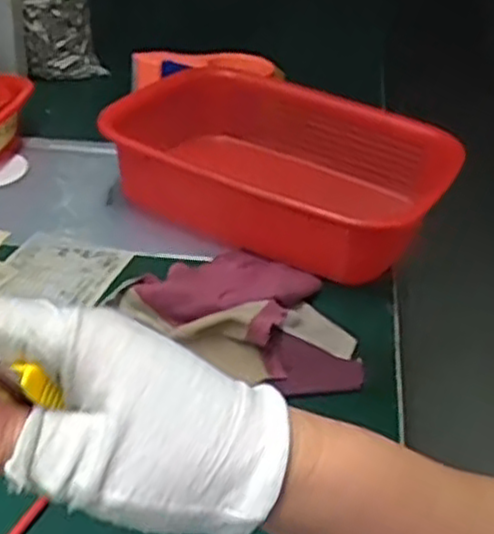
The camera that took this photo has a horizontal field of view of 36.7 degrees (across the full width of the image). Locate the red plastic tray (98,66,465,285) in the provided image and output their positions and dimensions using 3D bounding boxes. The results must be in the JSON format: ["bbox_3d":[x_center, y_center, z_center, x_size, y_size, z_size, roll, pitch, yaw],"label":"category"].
[{"bbox_3d":[0.024,-0.077,0.687,0.281,0.113,0.214,22,36,22],"label":"red plastic tray"}]

